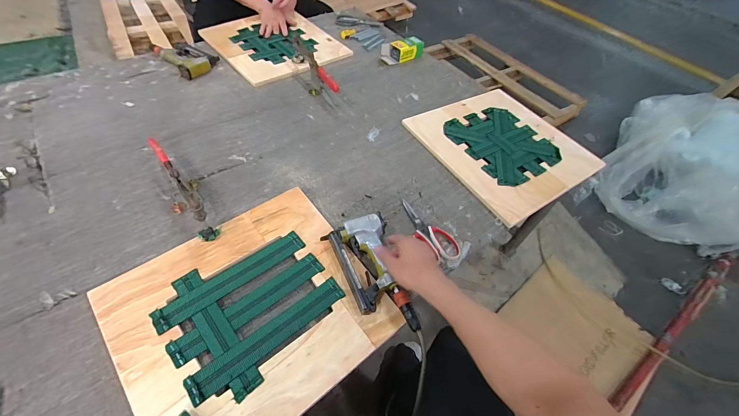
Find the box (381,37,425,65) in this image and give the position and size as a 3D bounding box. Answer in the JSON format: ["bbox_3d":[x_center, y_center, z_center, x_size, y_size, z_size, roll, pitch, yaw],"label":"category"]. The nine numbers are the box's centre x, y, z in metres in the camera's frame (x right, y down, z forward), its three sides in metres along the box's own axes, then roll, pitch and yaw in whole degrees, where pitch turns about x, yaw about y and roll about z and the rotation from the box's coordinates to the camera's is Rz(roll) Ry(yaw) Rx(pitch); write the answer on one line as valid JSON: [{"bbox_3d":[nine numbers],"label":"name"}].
[{"bbox_3d":[0.120,-0.601,1.210,0.161,0.053,0.108,-23,58,-22],"label":"box"}]

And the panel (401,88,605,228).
[{"bbox_3d":[0.387,-0.191,0.923,0.409,0.025,0.428,-26,58,-21],"label":"panel"}]

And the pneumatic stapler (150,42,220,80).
[{"bbox_3d":[-0.624,-0.521,1.086,0.240,0.040,0.135,37,57,22],"label":"pneumatic stapler"}]

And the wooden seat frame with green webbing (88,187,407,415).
[{"bbox_3d":[-0.216,0.182,0.590,0.419,0.017,0.395,-31,61,-26],"label":"wooden seat frame with green webbing"}]

